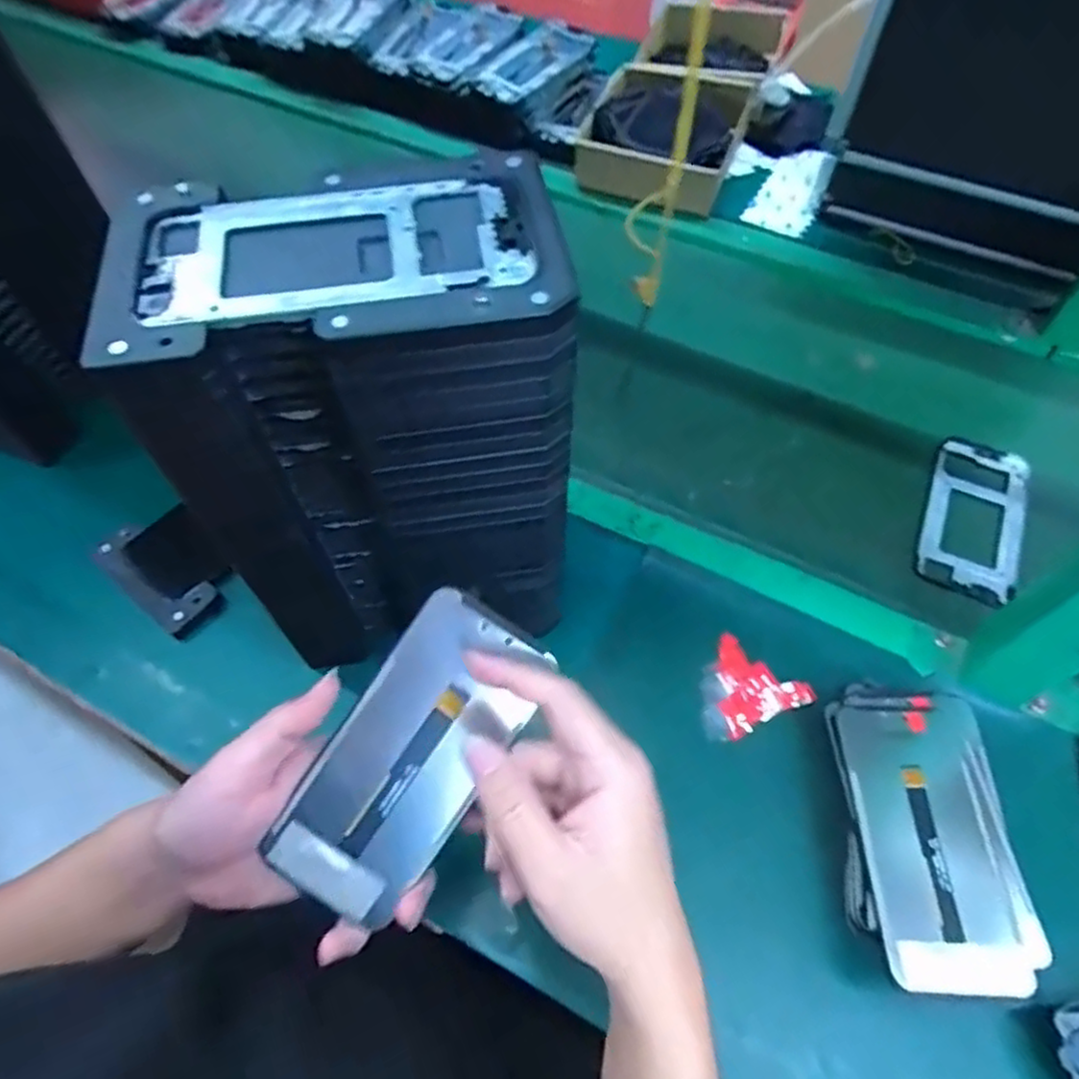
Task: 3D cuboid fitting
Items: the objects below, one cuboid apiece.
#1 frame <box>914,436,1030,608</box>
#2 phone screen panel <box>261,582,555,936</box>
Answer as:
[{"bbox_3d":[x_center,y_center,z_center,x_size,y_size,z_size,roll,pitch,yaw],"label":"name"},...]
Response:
[{"bbox_3d":[0.366,-0.019,0.597,0.078,0.008,0.157,22,62,13],"label":"frame"},{"bbox_3d":[-0.062,0.106,0.345,0.071,0.004,0.155,36,86,-5],"label":"phone screen panel"}]

